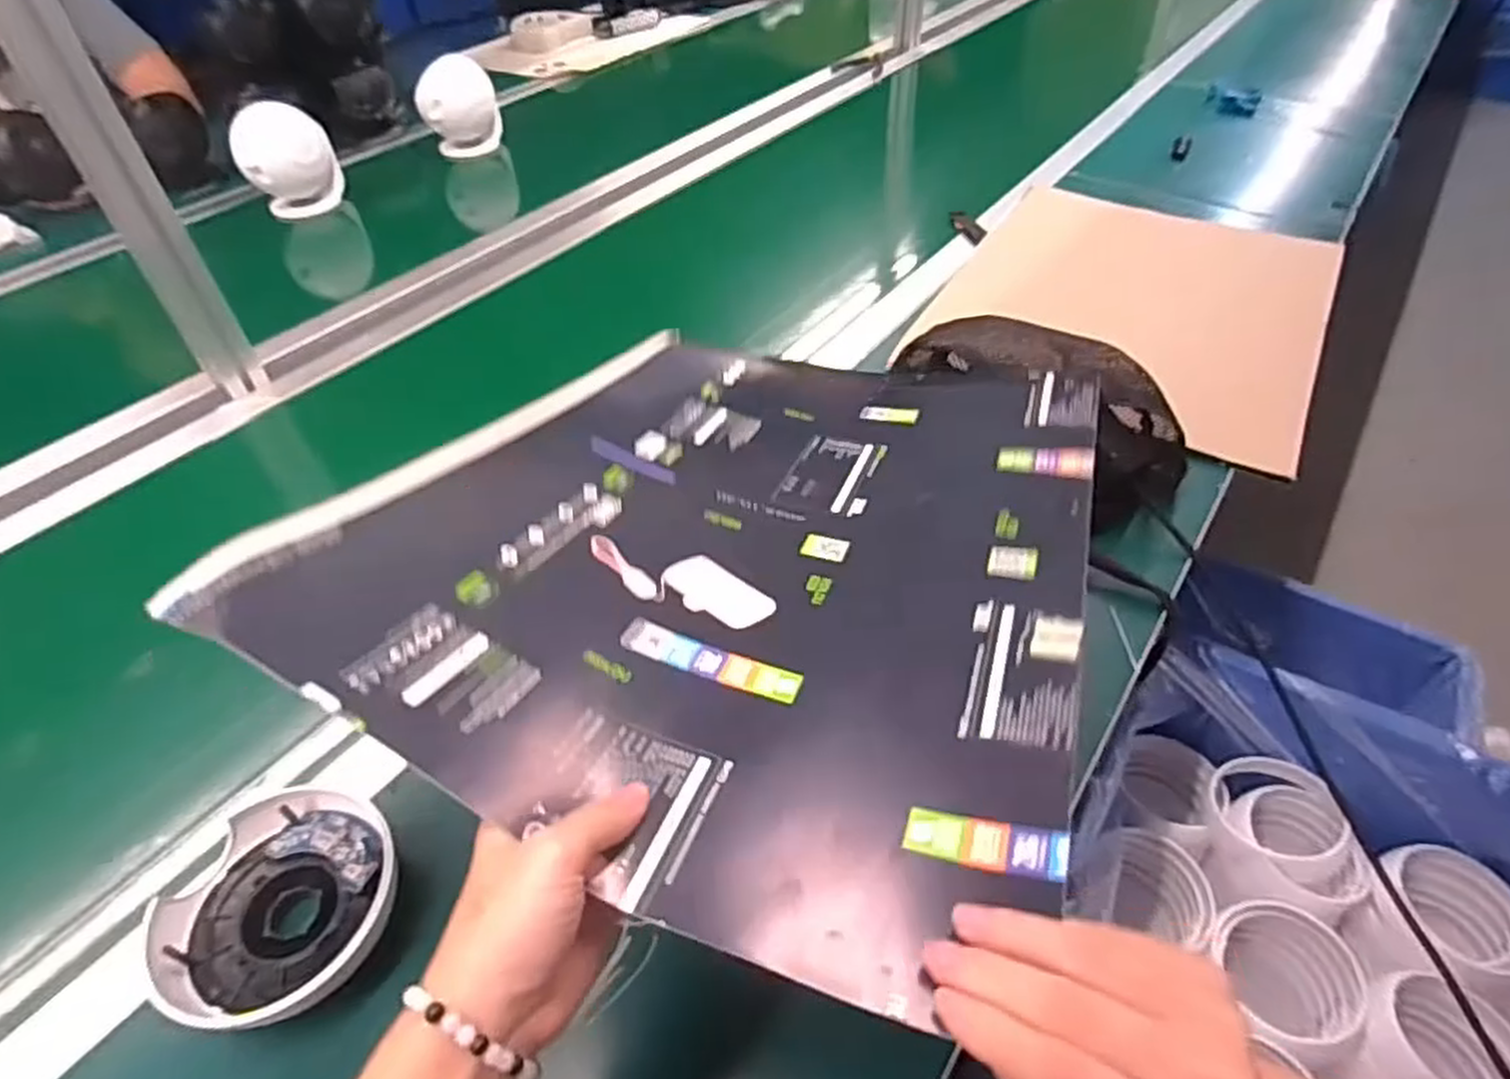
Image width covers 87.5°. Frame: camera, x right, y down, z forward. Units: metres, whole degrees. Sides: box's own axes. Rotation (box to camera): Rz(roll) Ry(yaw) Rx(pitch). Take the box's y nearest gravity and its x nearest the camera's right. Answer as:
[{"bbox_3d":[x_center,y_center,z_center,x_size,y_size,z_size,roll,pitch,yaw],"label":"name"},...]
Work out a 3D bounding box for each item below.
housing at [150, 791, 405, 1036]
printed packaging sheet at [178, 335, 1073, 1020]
[{"bbox_3d":[-0.246,0.190,0.412,0.105,0.027,0.114,-1,45,1],"label":"housing"},{"bbox_3d":[0.013,-0.029,0.450,0.346,0.135,0.467,16,48,17],"label":"printed packaging sheet"}]

